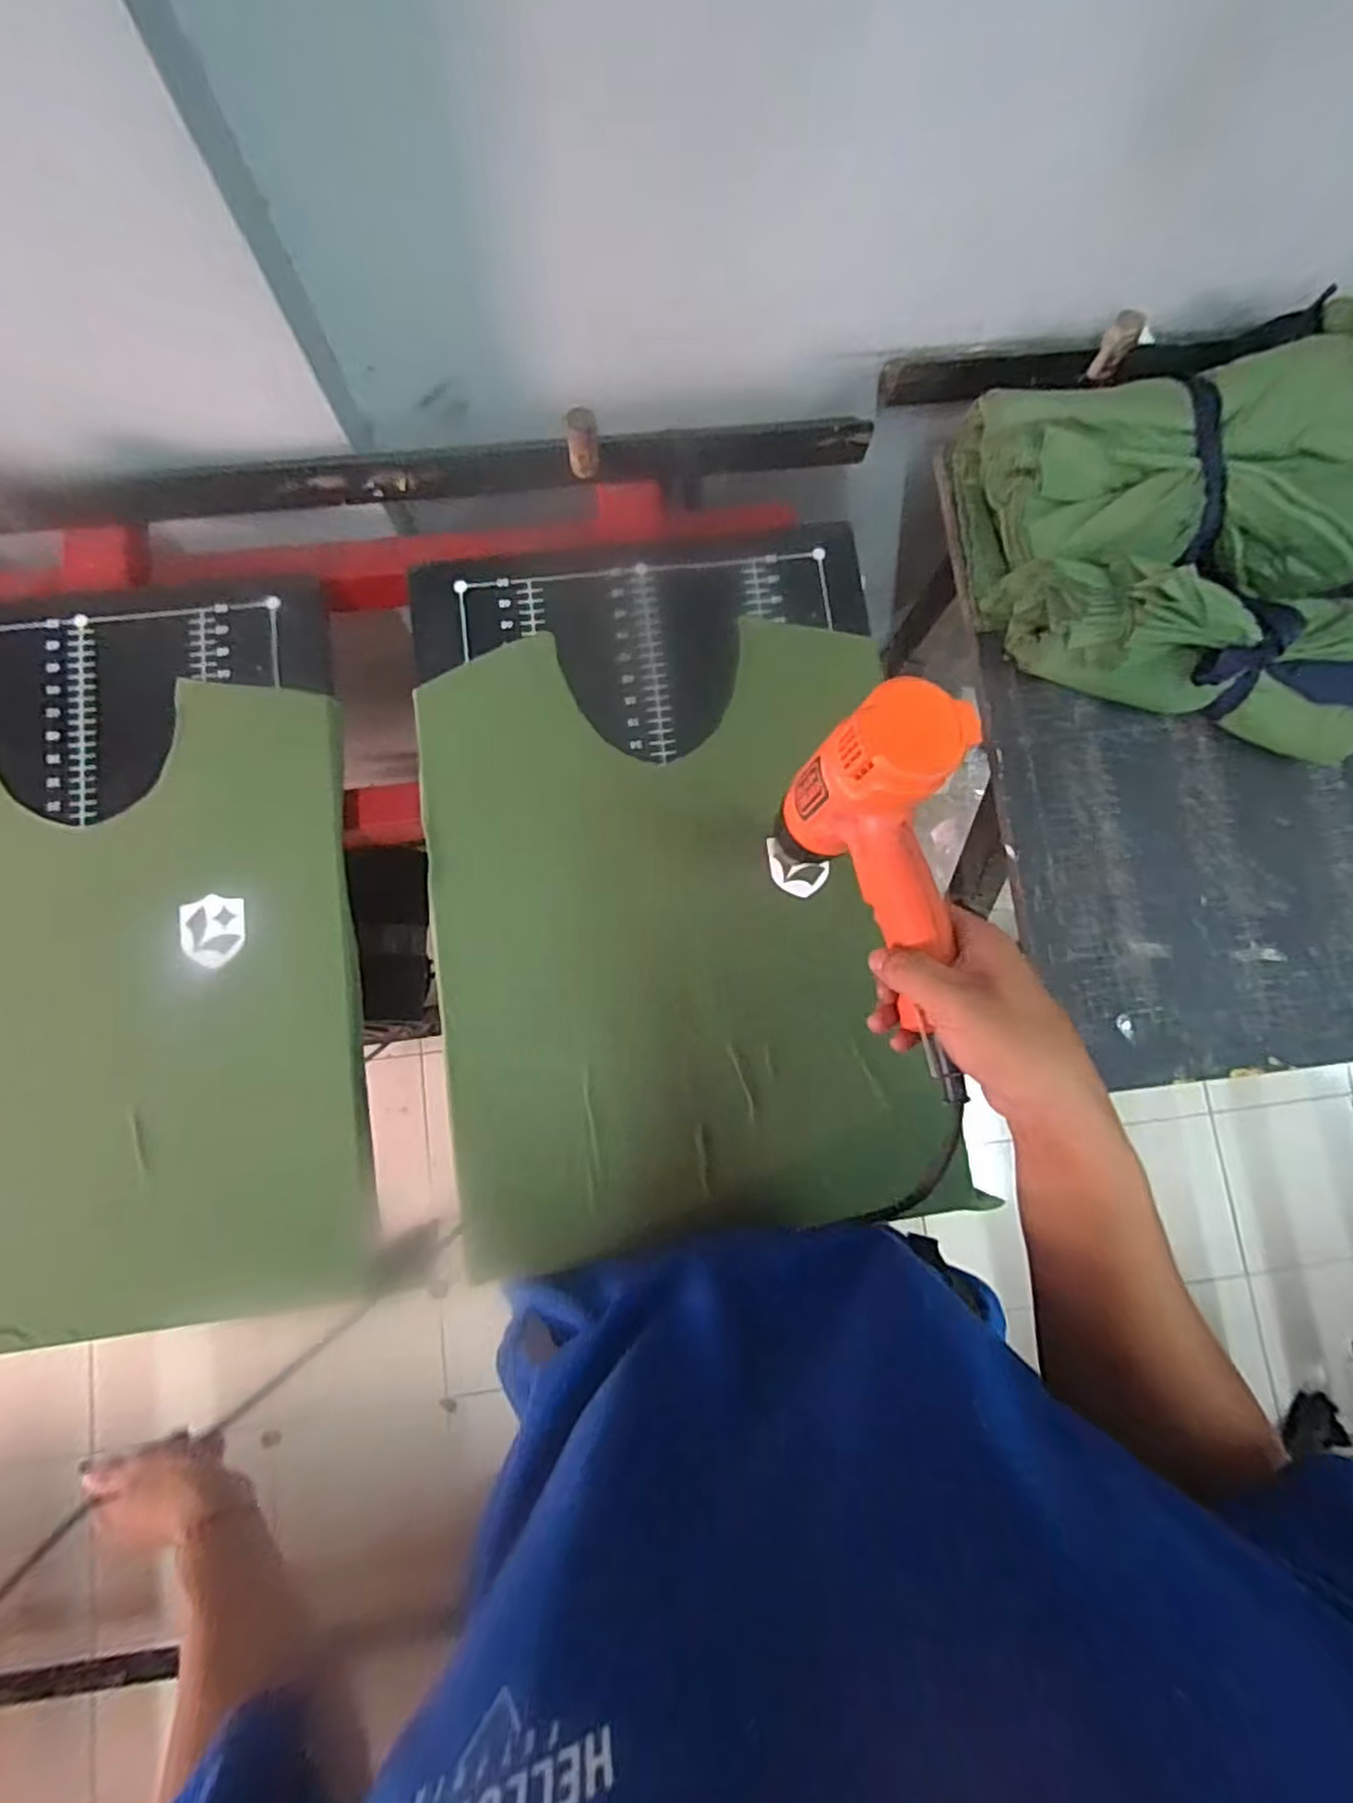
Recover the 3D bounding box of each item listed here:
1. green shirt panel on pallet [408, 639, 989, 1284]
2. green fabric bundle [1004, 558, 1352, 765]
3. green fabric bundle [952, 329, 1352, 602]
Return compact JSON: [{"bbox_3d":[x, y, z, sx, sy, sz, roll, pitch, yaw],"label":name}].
[{"bbox_3d":[0.003,0.016,0.599,0.395,0.025,0.501,-7,83,-3],"label":"green shirt panel on pallet"},{"bbox_3d":[0.434,-0.211,0.594,0.323,0.108,0.126,8,83,-1],"label":"green fabric bundle"},{"bbox_3d":[0.411,-0.350,0.611,0.313,0.079,0.191,-5,83,-3],"label":"green fabric bundle"}]

